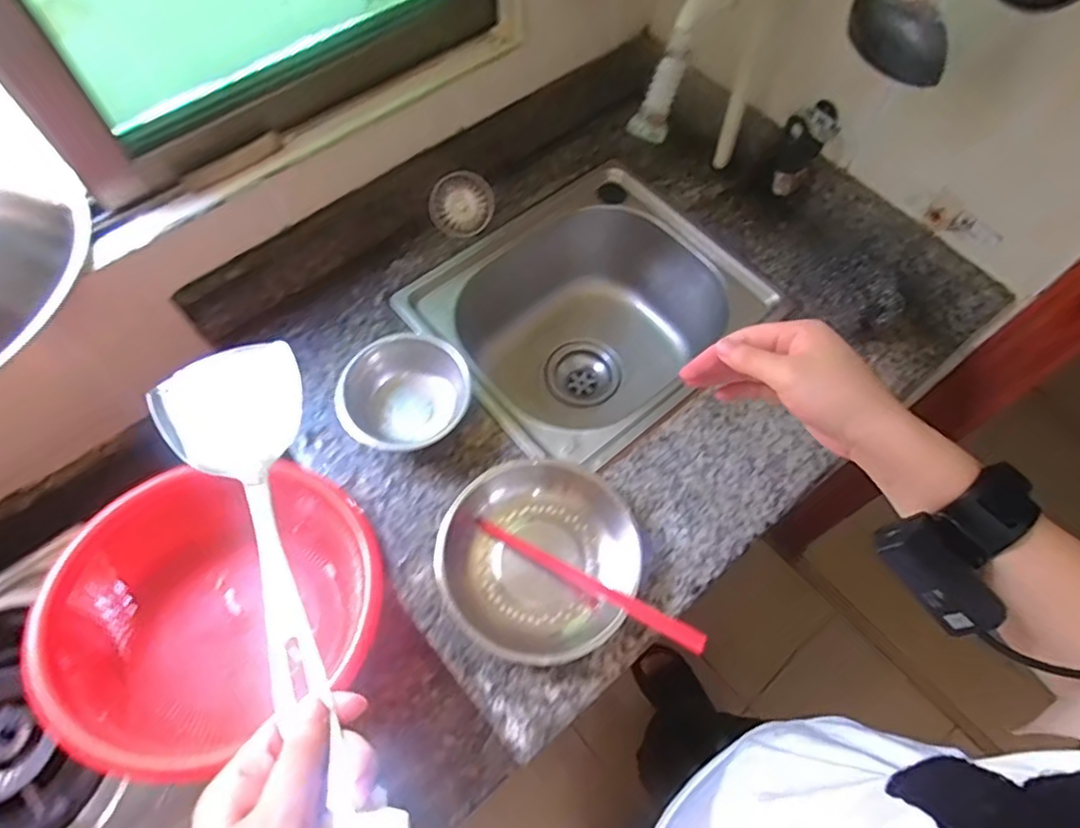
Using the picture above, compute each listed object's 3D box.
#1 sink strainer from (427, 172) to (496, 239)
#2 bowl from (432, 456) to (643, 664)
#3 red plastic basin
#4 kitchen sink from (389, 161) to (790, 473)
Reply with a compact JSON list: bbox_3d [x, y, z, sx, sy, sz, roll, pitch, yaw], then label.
[{"bbox_3d":[-0.098,-0.266,0.794,0.082,0.012,0.075,-2,105,-8],"label":"sink strainer"},{"bbox_3d":[-0.002,0.135,0.599,0.185,0.044,0.181,0,63,0],"label":"bowl"},{"bbox_3d":[-0.315,0.184,0.590,0.321,0.132,0.265,-5,63,-3],"label":"red plastic basin"},{"bbox_3d":[0.058,-0.098,0.847,0.373,0.205,0.328,-38,70,-17],"label":"kitchen sink"}]

